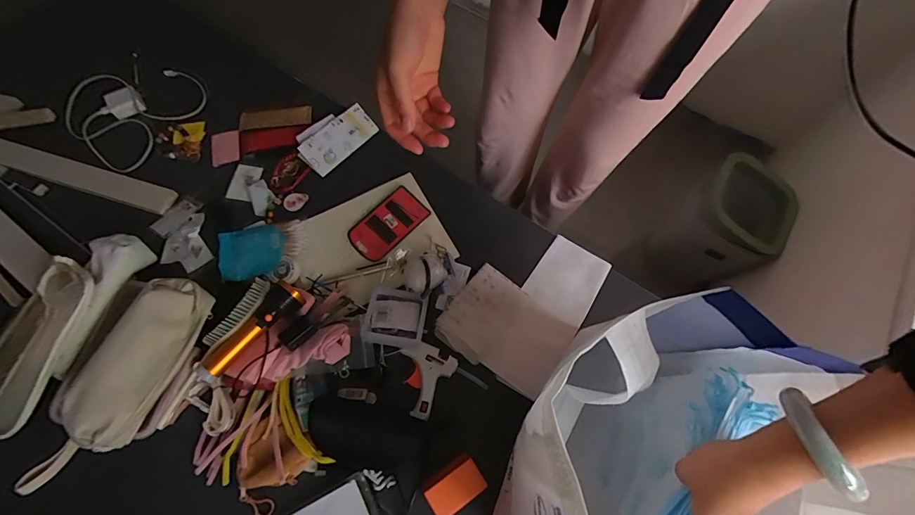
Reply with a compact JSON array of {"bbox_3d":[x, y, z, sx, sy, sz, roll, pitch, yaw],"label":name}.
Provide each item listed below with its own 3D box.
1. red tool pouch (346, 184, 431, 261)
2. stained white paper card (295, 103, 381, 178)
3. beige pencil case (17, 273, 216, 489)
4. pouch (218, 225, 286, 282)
[{"bbox_3d":[-0.125,-0.063,0.715,0.082,0.011,0.141,43,73,12],"label":"red tool pouch"},{"bbox_3d":[-0.227,-0.228,0.770,0.152,0.007,0.067,-47,110,-19],"label":"stained white paper card"},{"bbox_3d":[-0.433,0.153,0.528,0.093,0.042,0.272,17,69,3],"label":"beige pencil case"},{"bbox_3d":[-0.338,-0.013,0.659,0.102,0.015,0.100,-20,59,-14],"label":"pouch"}]

